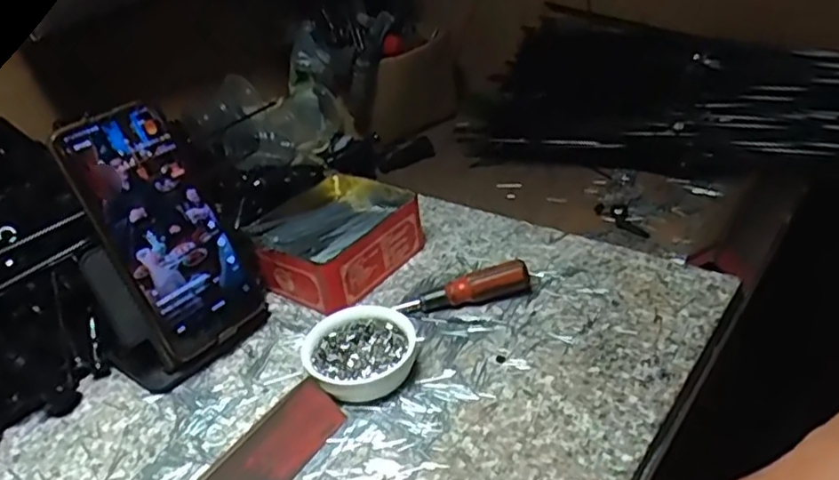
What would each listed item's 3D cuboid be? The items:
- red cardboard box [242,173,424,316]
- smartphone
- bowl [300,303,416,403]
[{"bbox_3d":[-0.071,-0.004,0.554,0.116,0.046,0.131,14,38,30],"label":"red cardboard box"},{"bbox_3d":[-0.170,-0.009,0.450,0.009,0.166,0.088,-10,22,48],"label":"smartphone"},{"bbox_3d":[-0.038,0.075,0.431,0.070,0.029,0.064,-5,32,3],"label":"bowl"}]

